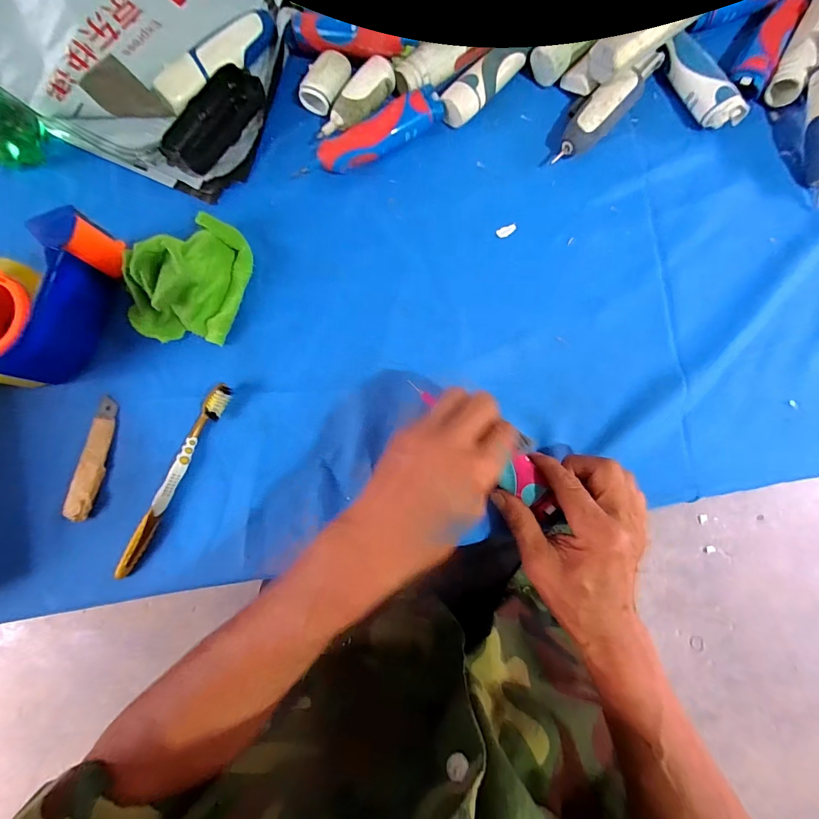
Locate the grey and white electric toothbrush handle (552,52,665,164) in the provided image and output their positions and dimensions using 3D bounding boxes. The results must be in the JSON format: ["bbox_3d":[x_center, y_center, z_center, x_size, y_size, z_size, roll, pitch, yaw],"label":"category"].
[{"bbox_3d":[0.195,-0.298,0.379,0.033,0.029,0.138,42,85,6],"label":"grey and white electric toothbrush handle"}]

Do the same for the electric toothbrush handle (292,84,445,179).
[{"bbox_3d":[-0.036,-0.263,0.377,0.147,0.029,0.031,-30,82,-3],"label":"electric toothbrush handle"}]

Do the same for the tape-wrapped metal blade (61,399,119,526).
[{"bbox_3d":[-0.289,0.043,0.352,0.022,0.007,0.109,8,82,2],"label":"tape-wrapped metal blade"}]

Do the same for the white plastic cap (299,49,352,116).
[{"bbox_3d":[-0.083,-0.329,0.390,0.036,0.023,0.053,26,83,5],"label":"white plastic cap"}]

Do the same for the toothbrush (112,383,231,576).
[{"bbox_3d":[-0.211,0.061,0.345,0.017,0.015,0.186,28,83,5],"label":"toothbrush"}]

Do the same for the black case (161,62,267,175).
[{"bbox_3d":[-0.194,-0.286,0.386,0.050,0.025,0.109,34,84,6],"label":"black case"}]

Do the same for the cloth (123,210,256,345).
[{"bbox_3d":[-0.202,-0.122,0.356,0.086,0.049,0.125,17,83,4],"label":"cloth"}]

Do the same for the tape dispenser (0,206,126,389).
[{"bbox_3d":[-0.340,-0.101,0.346,0.109,0.059,0.157,17,83,4],"label":"tape dispenser"}]

